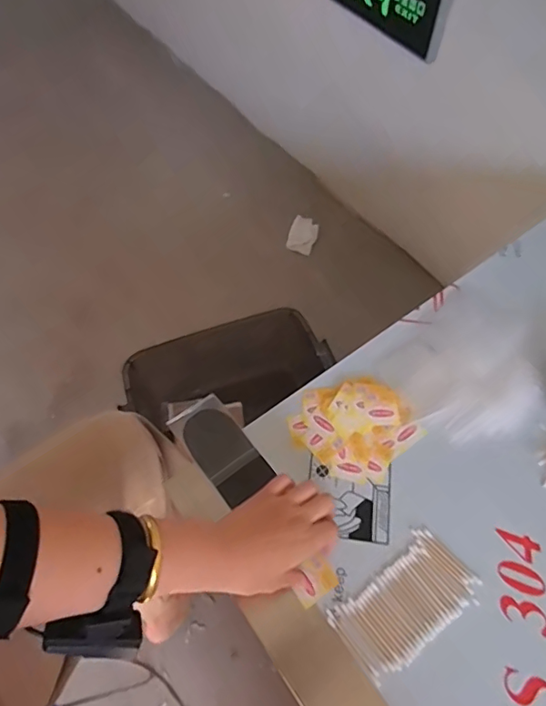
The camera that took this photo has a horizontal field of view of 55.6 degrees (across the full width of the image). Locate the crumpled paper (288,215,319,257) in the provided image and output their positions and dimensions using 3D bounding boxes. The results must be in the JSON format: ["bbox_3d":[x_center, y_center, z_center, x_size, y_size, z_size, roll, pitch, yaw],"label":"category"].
[{"bbox_3d":[0.079,-0.308,1.346,0.071,0.022,0.094,21,64,13],"label":"crumpled paper"}]

